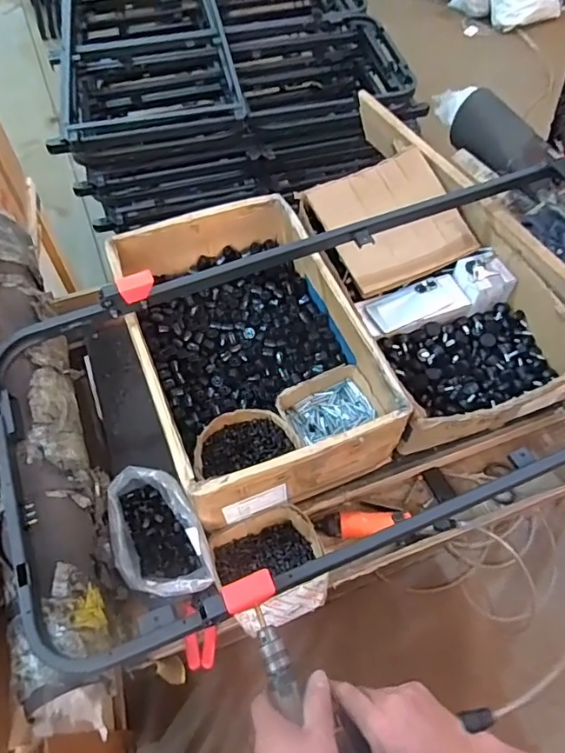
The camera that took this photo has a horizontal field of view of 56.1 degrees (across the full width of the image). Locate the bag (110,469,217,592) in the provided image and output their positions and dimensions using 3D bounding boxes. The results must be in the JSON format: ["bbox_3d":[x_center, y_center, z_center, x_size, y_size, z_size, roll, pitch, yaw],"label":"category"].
[{"bbox_3d":[-0.185,0.237,0.790,0.119,0.097,0.189,-24,61,-13],"label":"bag"}]

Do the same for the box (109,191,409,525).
[{"bbox_3d":[-0.062,-0.056,0.922,0.343,0.157,0.533,-20,60,-11],"label":"box"}]

